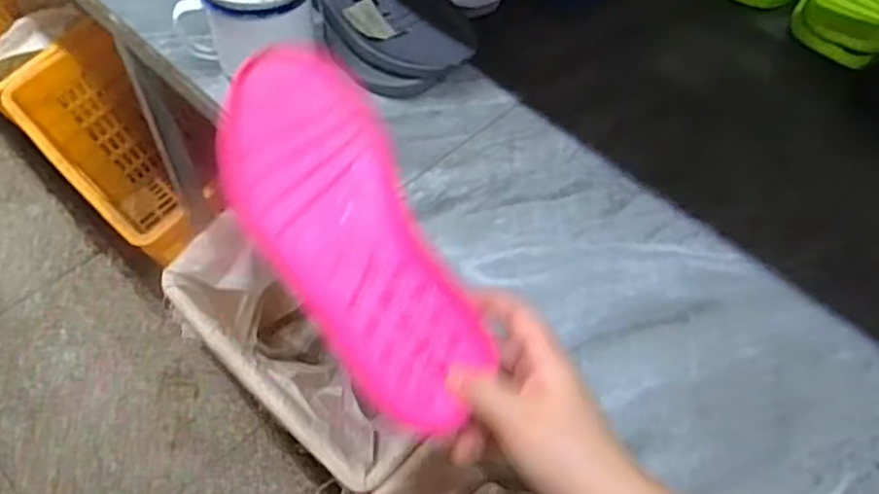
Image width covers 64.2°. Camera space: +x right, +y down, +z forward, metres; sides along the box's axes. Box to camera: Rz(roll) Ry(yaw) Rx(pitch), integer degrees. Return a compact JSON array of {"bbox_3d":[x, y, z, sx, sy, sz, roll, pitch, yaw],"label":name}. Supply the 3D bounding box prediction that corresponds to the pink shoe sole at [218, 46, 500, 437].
[{"bbox_3d":[-0.053,-0.003,0.413,0.092,0.029,0.231,-27,82,-21],"label":"pink shoe sole"}]

